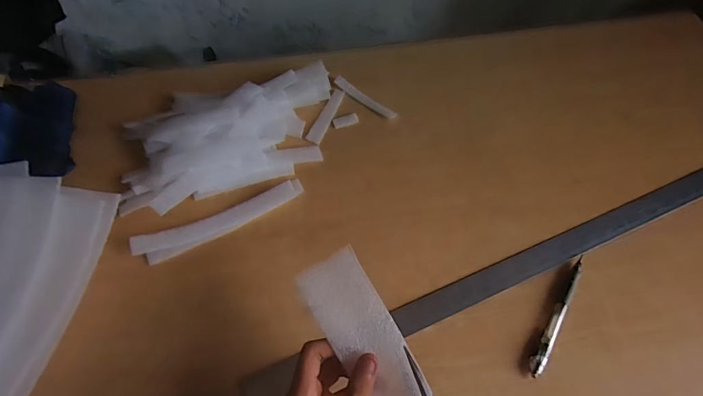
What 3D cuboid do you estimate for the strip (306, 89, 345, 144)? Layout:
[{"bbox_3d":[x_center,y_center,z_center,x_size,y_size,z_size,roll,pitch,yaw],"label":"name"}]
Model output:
[{"bbox_3d":[-0.036,-0.117,0.557,0.021,0.004,0.098,17,62,12],"label":"strip"}]

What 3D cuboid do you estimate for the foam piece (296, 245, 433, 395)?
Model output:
[{"bbox_3d":[0.009,0.108,0.319,0.054,0.005,0.129,-31,78,-5],"label":"foam piece"}]

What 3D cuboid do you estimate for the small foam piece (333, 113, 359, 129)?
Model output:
[{"bbox_3d":[-0.008,-0.108,0.553,0.035,0.004,0.018,-19,61,-9],"label":"small foam piece"}]

